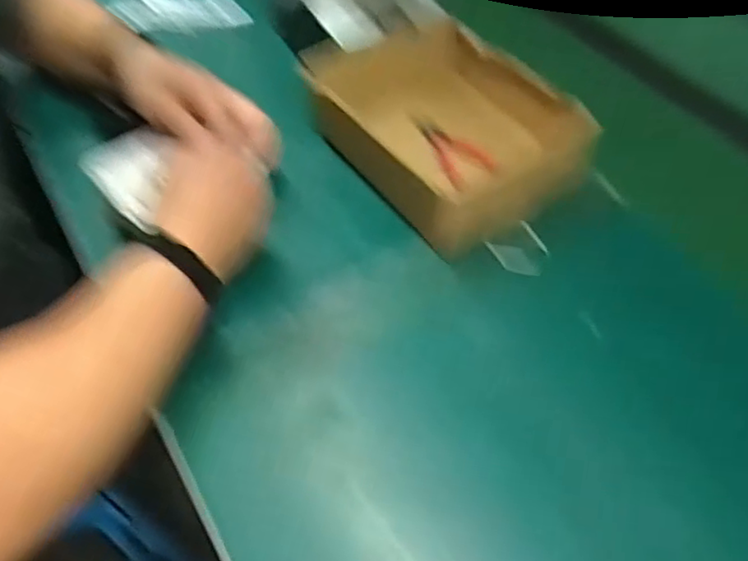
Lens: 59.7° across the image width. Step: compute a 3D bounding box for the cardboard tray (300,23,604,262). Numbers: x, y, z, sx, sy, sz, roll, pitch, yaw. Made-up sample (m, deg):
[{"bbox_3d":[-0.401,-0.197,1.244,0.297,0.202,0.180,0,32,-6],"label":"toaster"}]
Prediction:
[{"bbox_3d":[0.060,-0.152,0.619,0.172,0.071,0.249,-29,57,-23],"label":"cardboard tray"}]

